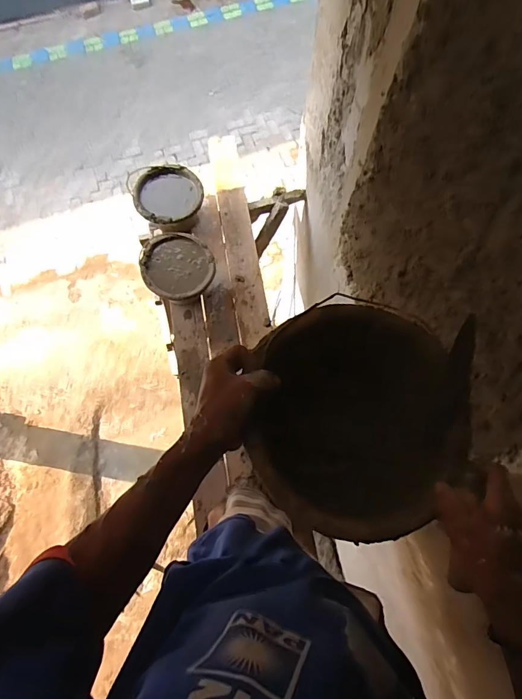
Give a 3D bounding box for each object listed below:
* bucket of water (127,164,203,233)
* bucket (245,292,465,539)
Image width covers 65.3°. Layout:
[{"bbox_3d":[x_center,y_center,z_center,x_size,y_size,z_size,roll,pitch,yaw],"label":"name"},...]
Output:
[{"bbox_3d":[-0.343,-0.553,1.554,0.247,0.164,0.259,0,73,0],"label":"bucket of water"},{"bbox_3d":[0.097,0.098,0.518,0.215,0.187,0.239,-2,73,-1],"label":"bucket"}]

